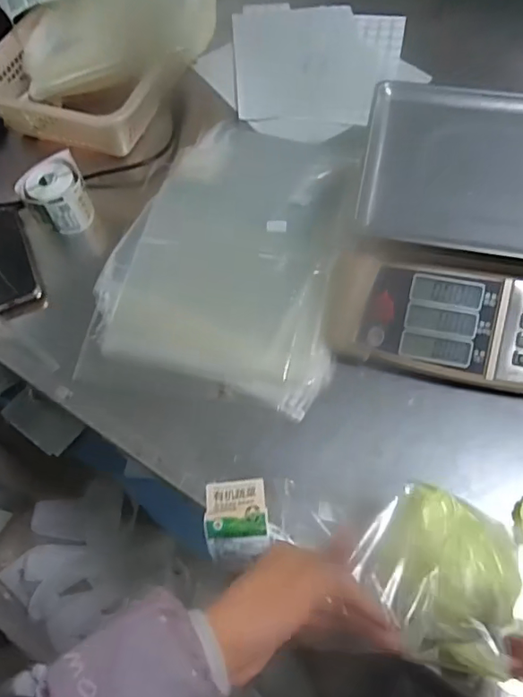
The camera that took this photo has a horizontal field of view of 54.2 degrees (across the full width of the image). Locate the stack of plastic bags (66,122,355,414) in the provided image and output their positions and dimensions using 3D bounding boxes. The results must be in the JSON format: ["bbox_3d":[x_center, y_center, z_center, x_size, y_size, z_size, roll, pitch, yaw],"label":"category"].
[{"bbox_3d":[-0.039,-0.143,0.649,0.283,0.041,0.427,8,63,8],"label":"stack of plastic bags"}]

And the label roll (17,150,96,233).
[{"bbox_3d":[-0.275,-0.205,0.688,0.080,0.058,0.087,-2,62,3],"label":"label roll"}]

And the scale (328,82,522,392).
[{"bbox_3d":[0.273,-0.133,0.583,0.343,0.120,0.350,10,63,9],"label":"scale"}]

